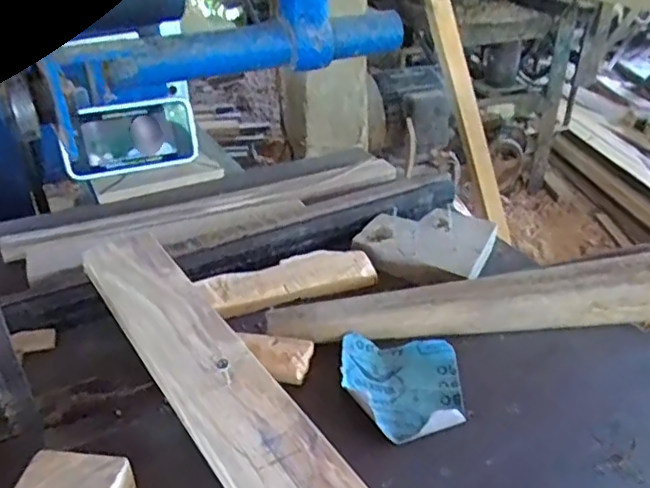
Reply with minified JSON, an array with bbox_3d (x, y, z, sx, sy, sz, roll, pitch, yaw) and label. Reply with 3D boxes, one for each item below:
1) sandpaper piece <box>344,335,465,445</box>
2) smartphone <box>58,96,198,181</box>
[{"bbox_3d":[0.055,0.101,0.436,0.084,0.017,0.091,0,31,1],"label":"sandpaper piece"},{"bbox_3d":[-0.232,-0.128,0.720,0.152,0.082,0.015,-14,22,-18],"label":"smartphone"}]

